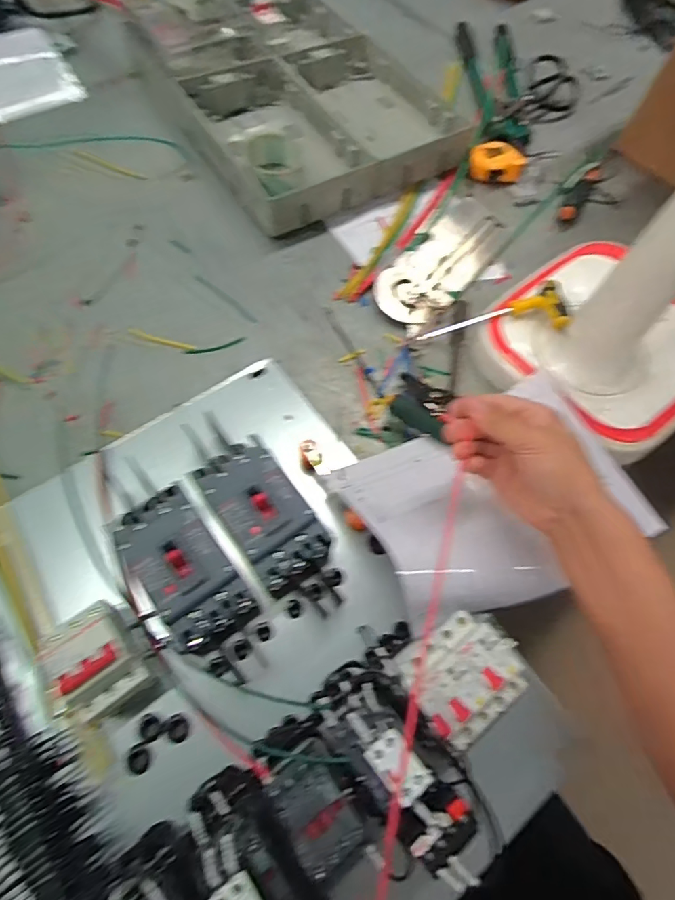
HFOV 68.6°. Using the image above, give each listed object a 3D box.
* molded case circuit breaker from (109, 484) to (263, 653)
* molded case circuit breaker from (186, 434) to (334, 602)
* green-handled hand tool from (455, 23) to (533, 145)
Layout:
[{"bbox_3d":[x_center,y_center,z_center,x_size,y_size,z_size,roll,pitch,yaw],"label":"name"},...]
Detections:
[{"bbox_3d":[-0.137,0.106,0.437,0.079,0.065,0.135,-34,72,-18],"label":"molded case circuit breaker"},{"bbox_3d":[-0.072,0.062,0.467,0.078,0.064,0.134,-34,72,-19],"label":"molded case circuit breaker"},{"bbox_3d":[0.281,-0.657,0.870,0.098,0.027,0.375,2,64,-4],"label":"green-handled hand tool"}]

